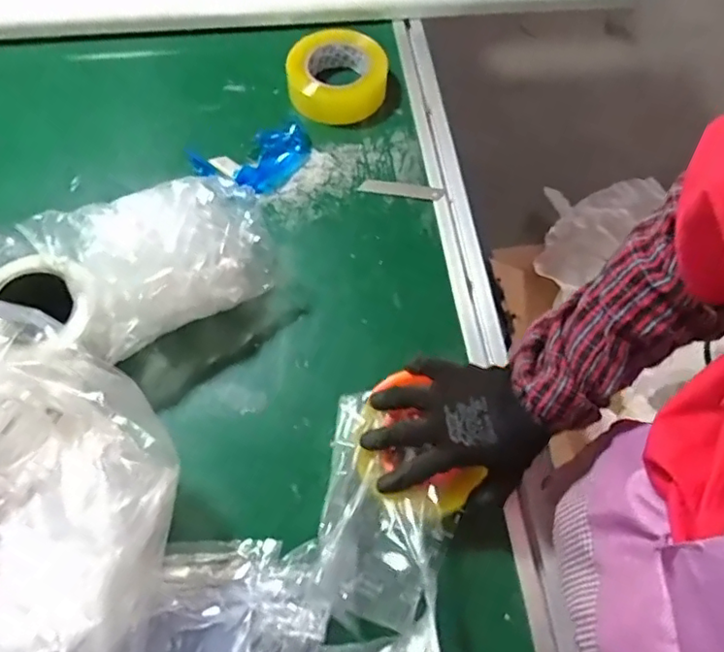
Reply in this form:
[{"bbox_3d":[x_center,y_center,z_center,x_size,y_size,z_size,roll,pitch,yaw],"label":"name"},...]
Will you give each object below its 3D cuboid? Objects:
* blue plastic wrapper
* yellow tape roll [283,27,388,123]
[{"bbox_3d":[-0.125,-0.199,0.708,0.138,0.025,0.081,-27,69,-15],"label":"blue plastic wrapper"},{"bbox_3d":[-0.030,-0.320,0.755,0.123,0.046,0.115,1,65,-2],"label":"yellow tape roll"}]

